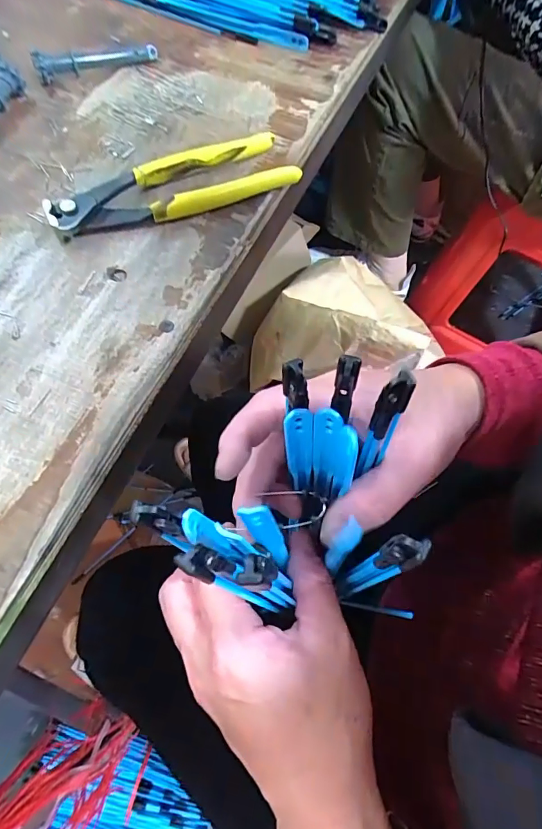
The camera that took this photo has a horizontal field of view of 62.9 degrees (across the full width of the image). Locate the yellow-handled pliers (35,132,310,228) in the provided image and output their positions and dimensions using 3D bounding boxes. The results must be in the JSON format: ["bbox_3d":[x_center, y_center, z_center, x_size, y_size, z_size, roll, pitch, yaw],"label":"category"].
[{"bbox_3d":[-0.065,-0.156,0.297,0.163,0.015,0.050,-19,68,-12],"label":"yellow-handled pliers"}]

